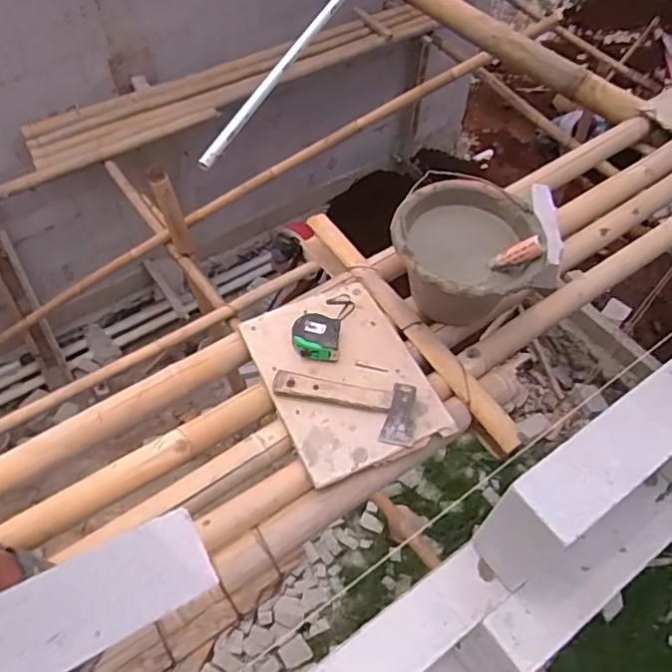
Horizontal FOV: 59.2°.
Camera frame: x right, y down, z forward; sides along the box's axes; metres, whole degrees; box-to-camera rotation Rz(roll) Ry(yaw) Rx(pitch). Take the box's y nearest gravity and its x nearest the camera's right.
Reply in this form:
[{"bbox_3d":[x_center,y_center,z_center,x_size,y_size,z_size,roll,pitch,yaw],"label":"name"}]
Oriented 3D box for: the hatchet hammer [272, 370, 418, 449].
[{"bbox_3d":[0.012,0.113,0.936,0.224,0.029,0.098,7,55,3],"label":"hatchet hammer"}]

